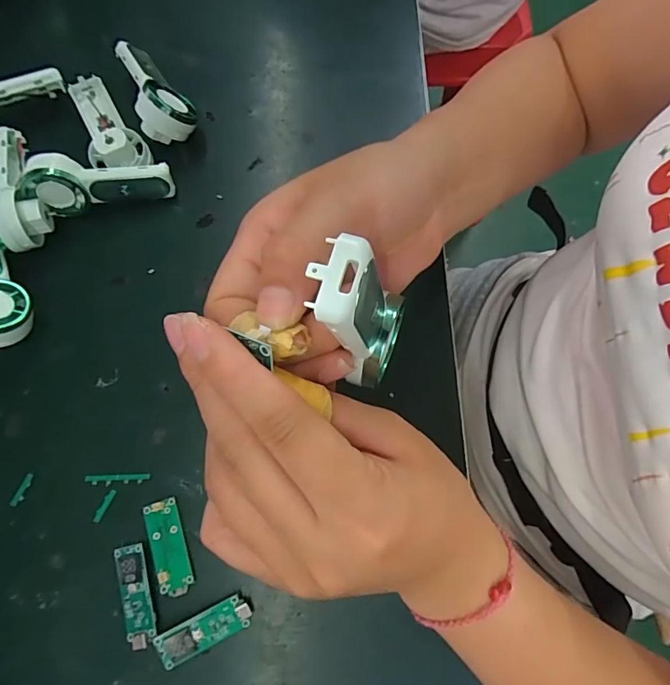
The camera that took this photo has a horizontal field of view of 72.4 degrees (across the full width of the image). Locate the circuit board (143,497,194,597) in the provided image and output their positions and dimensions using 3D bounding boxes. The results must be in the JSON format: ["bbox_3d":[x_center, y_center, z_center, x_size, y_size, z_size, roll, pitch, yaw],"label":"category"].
[{"bbox_3d":[-0.094,0.115,0.257,0.018,0.004,0.050,-19,75,-7],"label":"circuit board"}]

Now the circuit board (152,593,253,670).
[{"bbox_3d":[-0.070,0.155,0.245,0.049,0.005,0.018,-25,75,-8],"label":"circuit board"}]

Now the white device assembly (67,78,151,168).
[{"bbox_3d":[-0.163,-0.156,0.322,0.040,0.029,0.084,-29,76,-9],"label":"white device assembly"}]

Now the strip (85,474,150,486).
[{"bbox_3d":[-0.129,0.081,0.269,0.037,0.004,0.006,-1,73,-2],"label":"strip"}]

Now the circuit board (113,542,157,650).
[{"bbox_3d":[-0.109,0.138,0.250,0.017,0.006,0.051,-17,74,-6],"label":"circuit board"}]

